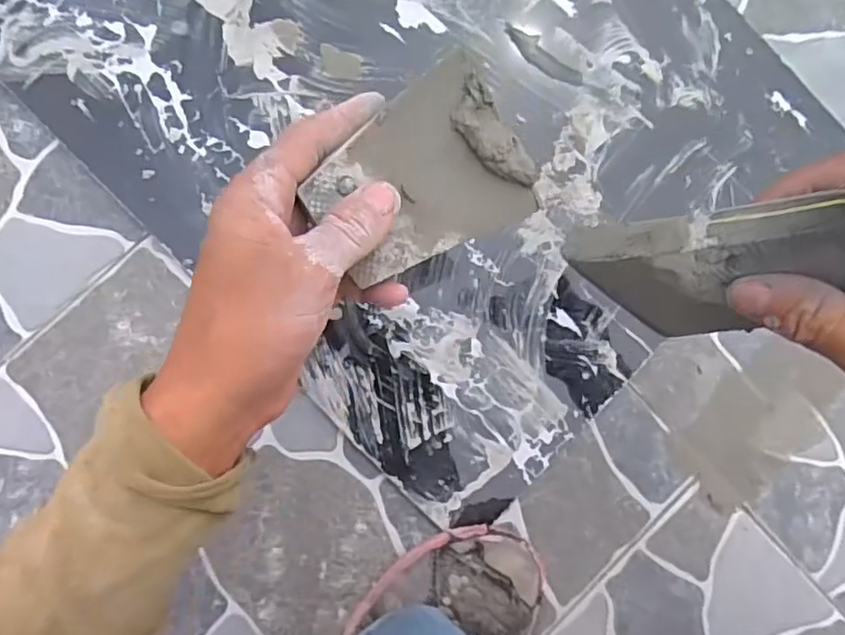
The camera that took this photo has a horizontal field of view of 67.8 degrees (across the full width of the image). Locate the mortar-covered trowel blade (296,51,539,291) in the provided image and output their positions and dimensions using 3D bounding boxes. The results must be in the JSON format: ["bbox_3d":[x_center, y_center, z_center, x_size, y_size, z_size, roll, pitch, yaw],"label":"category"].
[{"bbox_3d":[0.000,-0.060,0.283,0.094,0.008,0.074,-34,108,-2],"label":"mortar-covered trowel blade"}]

